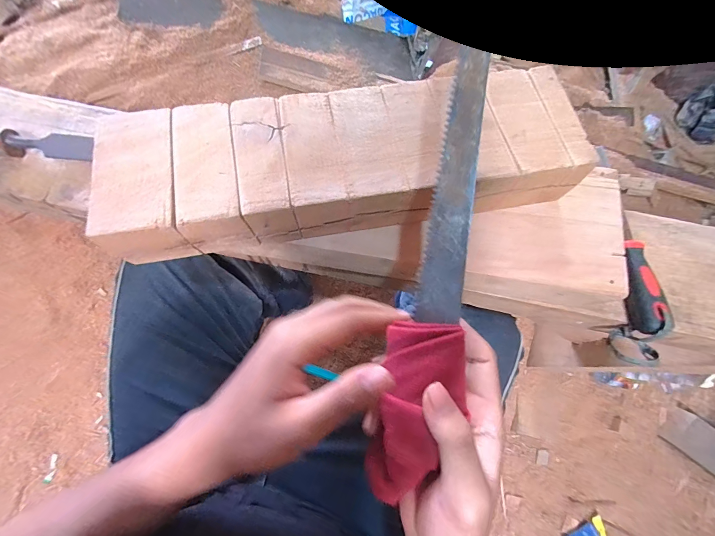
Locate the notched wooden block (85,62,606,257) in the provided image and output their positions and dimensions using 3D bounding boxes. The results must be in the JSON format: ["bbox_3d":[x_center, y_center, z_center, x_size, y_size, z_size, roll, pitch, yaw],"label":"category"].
[{"bbox_3d":[-0.007,-0.100,0.293,0.423,0.053,0.143,-10,79,-5],"label":"notched wooden block"}]

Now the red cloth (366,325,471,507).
[{"bbox_3d":[0.035,0.088,0.197,0.051,0.018,0.110,17,89,3],"label":"red cloth"}]

